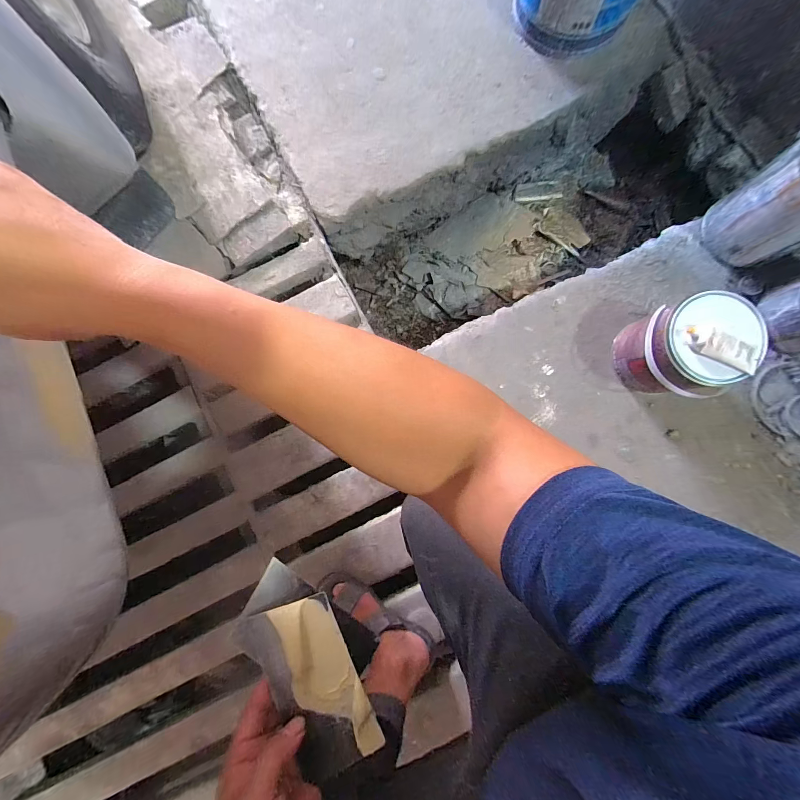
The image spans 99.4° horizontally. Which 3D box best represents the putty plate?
[{"bbox_3d":[-0.082,0.232,0.304,0.079,0.028,0.165,-37,74,-1],"label":"putty plate"}]

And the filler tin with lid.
[{"bbox_3d":[0.506,-0.085,0.627,0.167,0.205,0.160,0,84,4],"label":"filler tin with lid"}]

